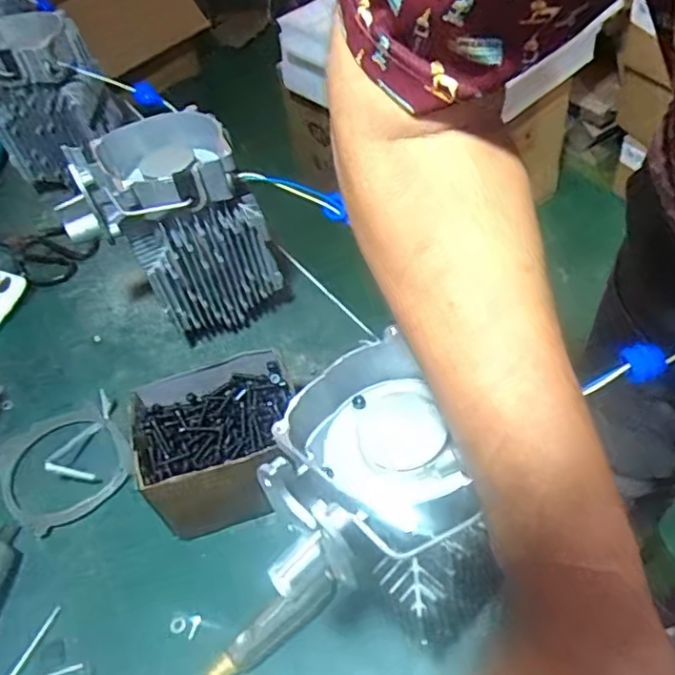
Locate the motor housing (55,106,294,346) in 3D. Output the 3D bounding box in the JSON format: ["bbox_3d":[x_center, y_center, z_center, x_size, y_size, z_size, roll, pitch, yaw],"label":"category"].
[{"bbox_3d":[-0.155,-0.096,0.630,0.169,0.208,0.111,-21,51,-12],"label":"motor housing"}]

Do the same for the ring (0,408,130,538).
[{"bbox_3d":[-0.258,0.120,0.599,0.110,0.011,0.117,-2,53,2],"label":"ring"}]

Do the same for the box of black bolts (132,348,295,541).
[{"bbox_3d":[-0.099,0.090,0.545,0.131,0.088,0.110,-14,49,-6],"label":"box of black bolts"}]

